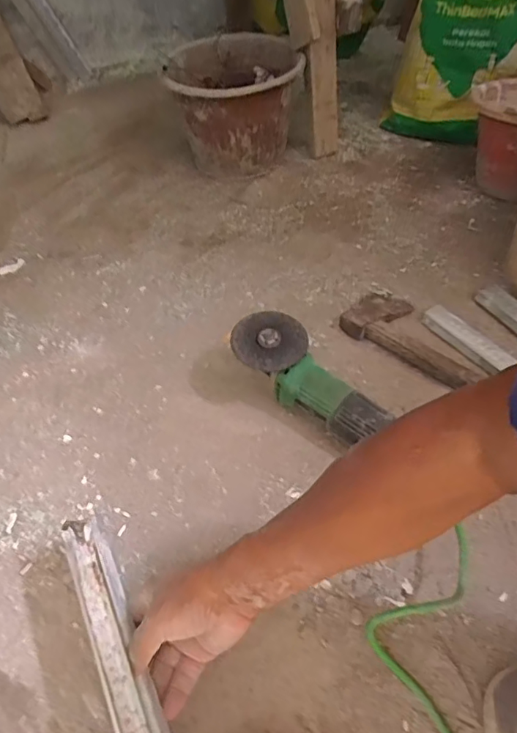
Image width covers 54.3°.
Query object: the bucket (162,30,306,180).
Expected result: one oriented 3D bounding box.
[{"bbox_3d":[-0.047,-0.530,1.053,0.265,0.216,0.251,0,50,0],"label":"bucket"}]

